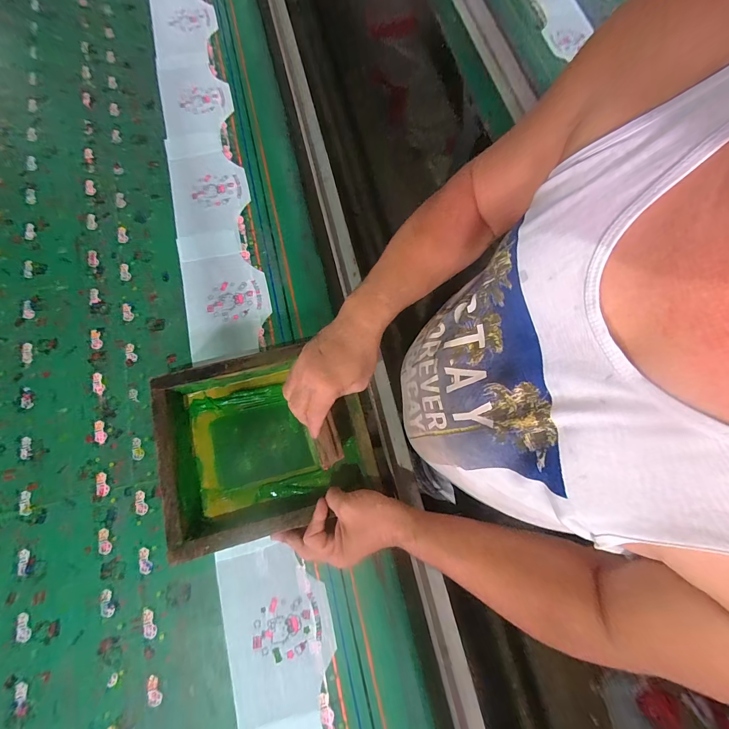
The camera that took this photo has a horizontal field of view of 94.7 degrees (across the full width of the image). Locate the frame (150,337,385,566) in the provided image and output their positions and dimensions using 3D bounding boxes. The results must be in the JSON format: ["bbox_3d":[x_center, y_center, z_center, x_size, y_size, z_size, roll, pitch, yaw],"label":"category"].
[{"bbox_3d":[-0.143,0.103,0.488,0.277,0.055,0.247,-17,75,-7],"label":"frame"}]

